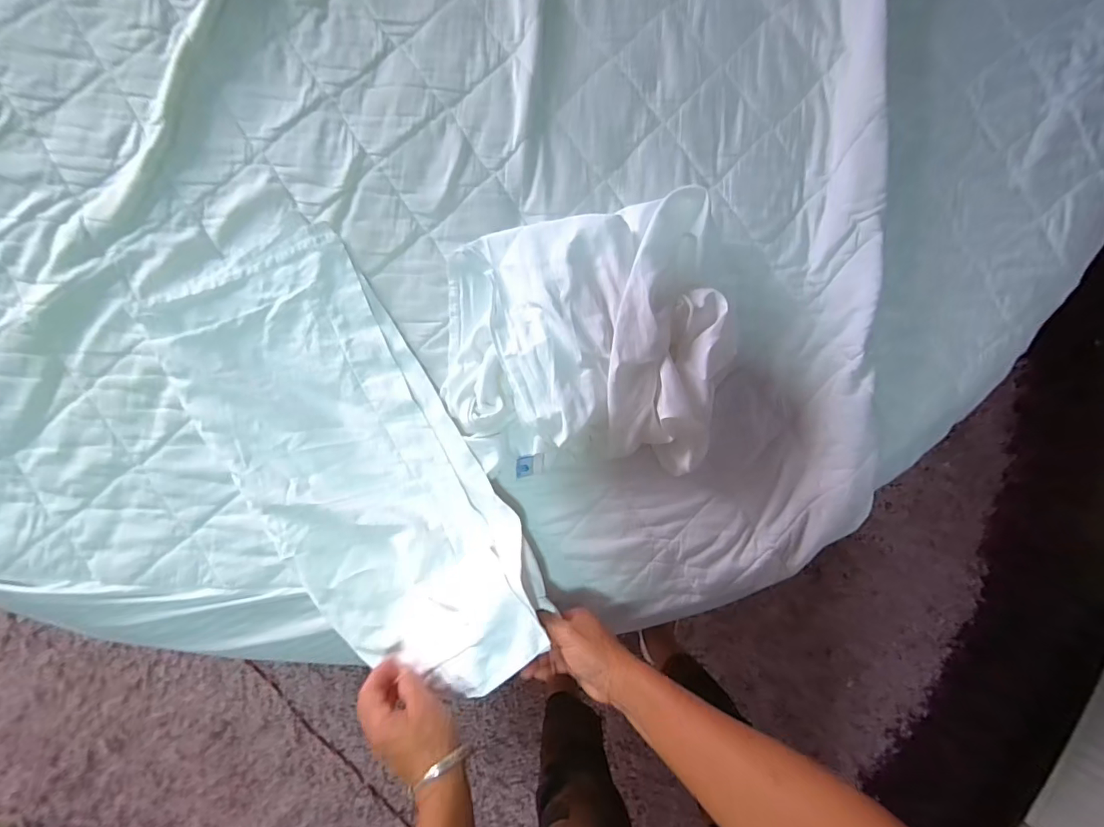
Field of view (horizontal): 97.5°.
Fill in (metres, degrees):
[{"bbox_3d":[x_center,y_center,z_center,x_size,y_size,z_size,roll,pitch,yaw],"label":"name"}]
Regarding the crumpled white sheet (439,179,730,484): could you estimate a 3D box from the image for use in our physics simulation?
[{"bbox_3d":[0.048,-0.084,0.543,0.330,0.072,0.300,-2,89,-6],"label":"crumpled white sheet"}]

